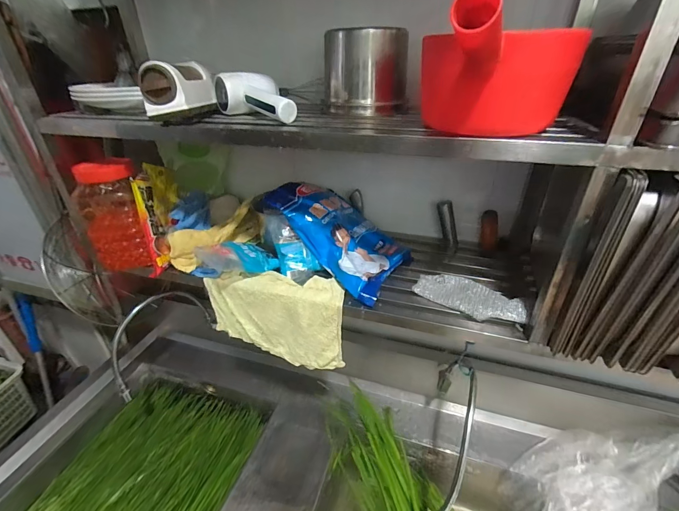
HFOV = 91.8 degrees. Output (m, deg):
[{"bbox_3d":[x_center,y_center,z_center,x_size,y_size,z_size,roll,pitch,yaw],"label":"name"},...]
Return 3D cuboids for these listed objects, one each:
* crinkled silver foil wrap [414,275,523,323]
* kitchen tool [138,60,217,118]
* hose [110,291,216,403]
[{"bbox_3d":[0.223,0.068,0.567,0.178,0.030,0.077,26,41,37],"label":"crinkled silver foil wrap"},{"bbox_3d":[-0.253,-0.265,0.522,0.070,0.068,0.129,-1,32,0],"label":"kitchen tool"},{"bbox_3d":[-0.481,0.204,0.884,0.052,0.198,0.303,12,34,20],"label":"hose"}]

